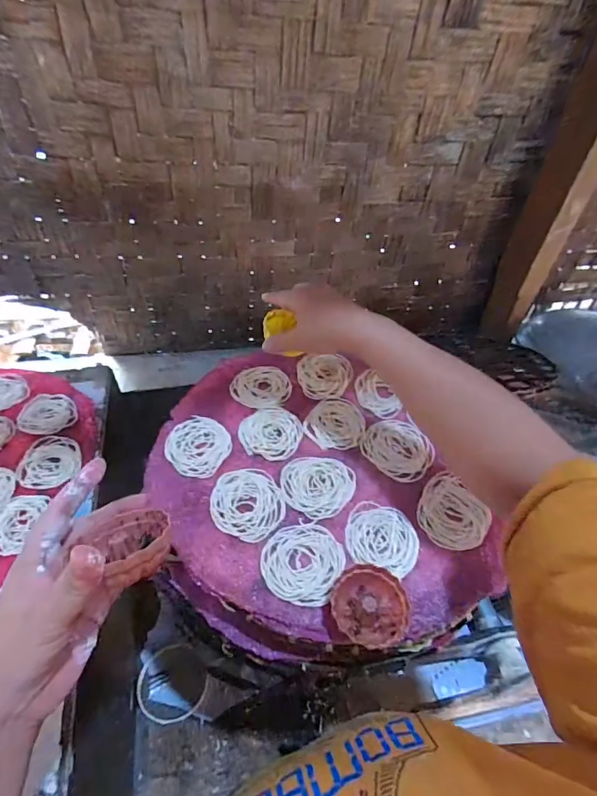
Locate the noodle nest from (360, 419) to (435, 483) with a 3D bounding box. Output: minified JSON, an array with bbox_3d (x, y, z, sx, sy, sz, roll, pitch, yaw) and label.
[{"bbox_3d":[0.106,0.054,0.460,0.065,0.009,0.076,-31,57,-30],"label":"noodle nest"}]

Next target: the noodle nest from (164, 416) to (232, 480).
[{"bbox_3d":[-0.104,0.048,0.442,0.069,0.004,0.066,3,47,-3],"label":"noodle nest"}]

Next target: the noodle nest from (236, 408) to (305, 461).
[{"bbox_3d":[-0.030,0.035,0.462,0.065,0.004,0.067,3,47,-3],"label":"noodle nest"}]

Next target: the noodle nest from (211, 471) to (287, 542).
[{"bbox_3d":[-0.047,0.099,0.402,0.065,0.005,0.072,-11,49,-15],"label":"noodle nest"}]

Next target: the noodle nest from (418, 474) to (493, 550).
[{"bbox_3d":[0.149,0.107,0.411,0.061,0.014,0.072,15,47,9],"label":"noodle nest"}]

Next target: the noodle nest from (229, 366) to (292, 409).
[{"bbox_3d":[-0.044,-0.015,0.507,0.069,0.004,0.064,3,47,-3],"label":"noodle nest"}]

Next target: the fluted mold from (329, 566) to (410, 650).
[{"bbox_3d":[0.058,0.165,0.341,0.056,0.018,0.060,3,47,-3],"label":"fluted mold"}]

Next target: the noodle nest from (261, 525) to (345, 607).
[{"bbox_3d":[0.003,0.140,0.370,0.066,0.004,0.066,3,47,-3],"label":"noodle nest"}]

